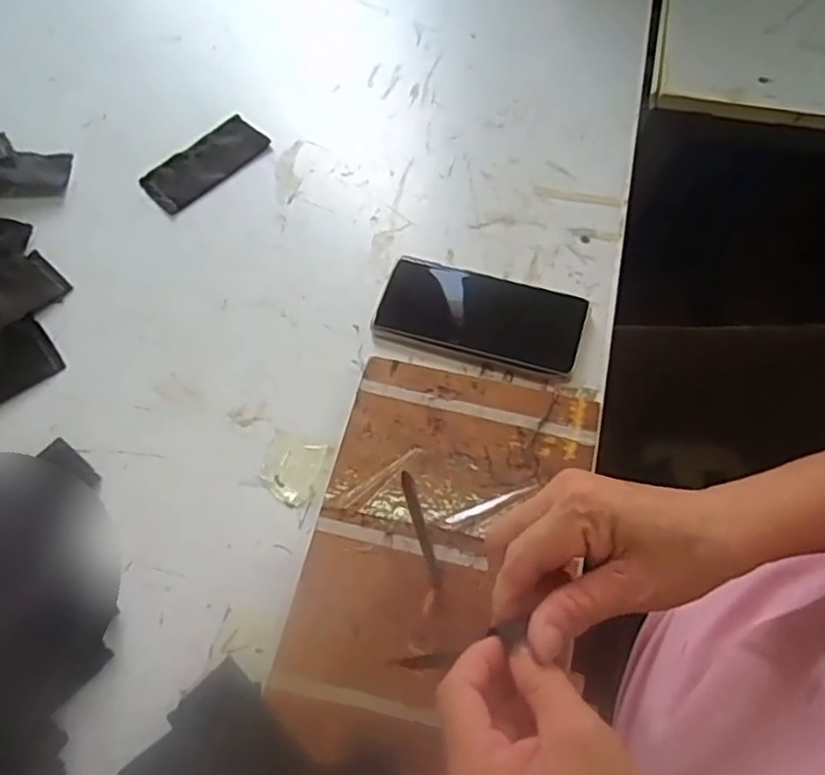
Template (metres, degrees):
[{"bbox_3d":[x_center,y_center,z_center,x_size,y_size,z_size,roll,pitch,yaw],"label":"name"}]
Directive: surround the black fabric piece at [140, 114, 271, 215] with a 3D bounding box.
[{"bbox_3d":[-0.192,-0.210,0.626,0.117,0.005,0.057,-43,71,-16],"label":"black fabric piece"}]

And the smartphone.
[{"bbox_3d":[0.053,-0.057,0.536,0.161,0.015,0.076,15,67,9],"label":"smartphone"}]

